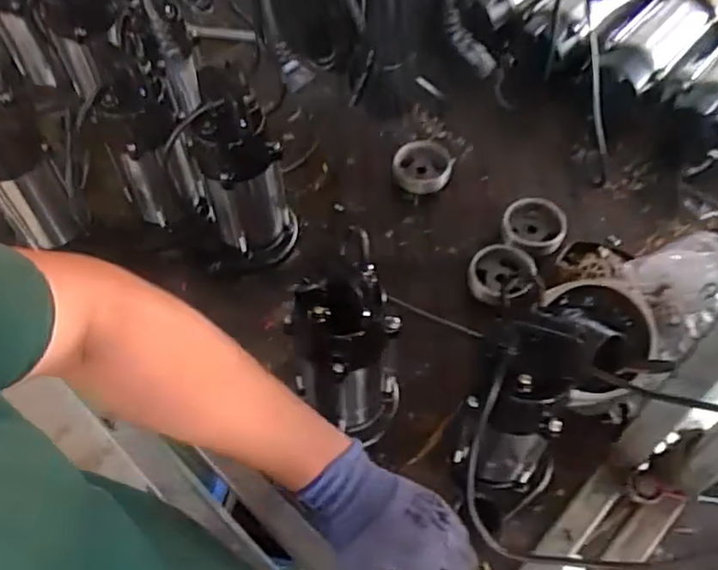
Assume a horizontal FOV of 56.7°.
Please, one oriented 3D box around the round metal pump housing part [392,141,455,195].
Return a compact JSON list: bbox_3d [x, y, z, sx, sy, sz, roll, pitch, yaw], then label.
[{"bbox_3d":[0.103,-0.186,1.052,0.096,0.031,0.095,-1,56,1],"label":"round metal pump housing part"}]

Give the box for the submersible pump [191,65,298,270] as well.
[{"bbox_3d":[-0.135,-0.132,0.822,0.102,0.246,0.096,-13,57,-7],"label":"submersible pump"}]

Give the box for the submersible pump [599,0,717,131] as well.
[{"bbox_3d":[0.467,-0.378,1.073,0.113,0.082,0.273,36,64,22],"label":"submersible pump"}]

